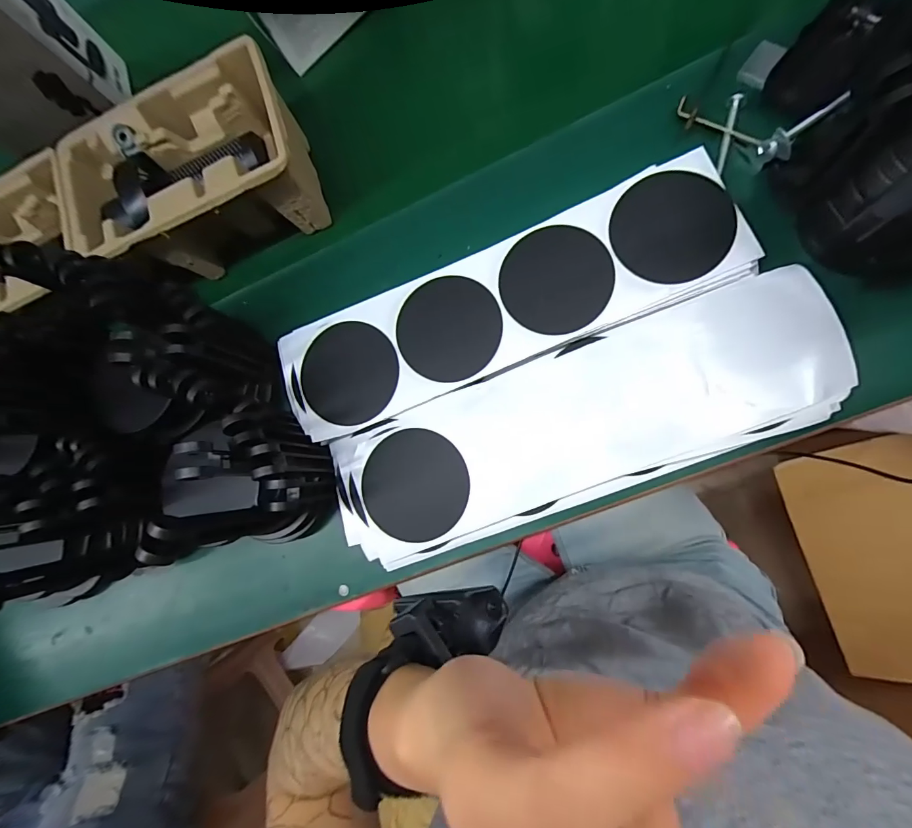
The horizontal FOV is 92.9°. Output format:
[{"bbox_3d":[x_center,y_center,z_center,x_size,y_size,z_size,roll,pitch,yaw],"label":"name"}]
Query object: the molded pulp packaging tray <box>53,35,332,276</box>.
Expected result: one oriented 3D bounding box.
[{"bbox_3d":[-0.263,-0.235,0.440,0.238,0.099,0.146,-23,84,7],"label":"molded pulp packaging tray"}]

